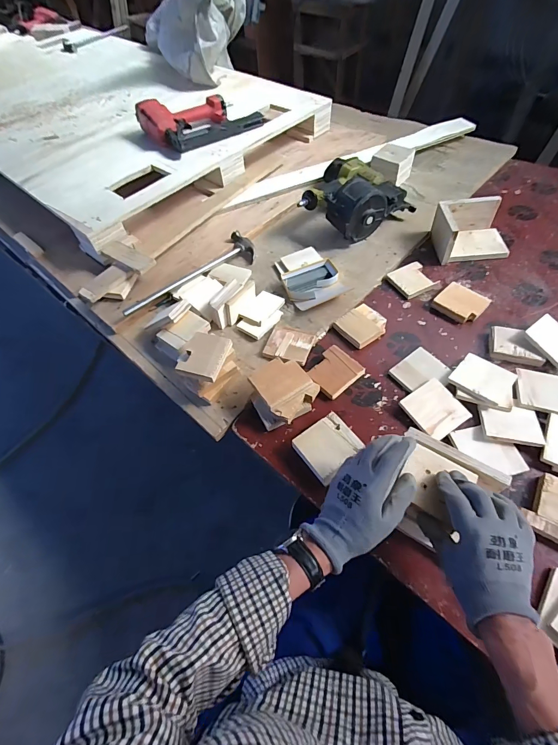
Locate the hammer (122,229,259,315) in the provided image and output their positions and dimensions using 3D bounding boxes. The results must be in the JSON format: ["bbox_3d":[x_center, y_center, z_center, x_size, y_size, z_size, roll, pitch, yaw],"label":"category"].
[{"bbox_3d":[-0.218,-0.240,0.848,0.362,0.036,0.092,-32,62,-16],"label":"hammer"}]

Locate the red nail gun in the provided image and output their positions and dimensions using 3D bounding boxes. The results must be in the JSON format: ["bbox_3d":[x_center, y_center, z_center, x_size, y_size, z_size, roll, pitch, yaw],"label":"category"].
[{"bbox_3d":[-0.218,-0.743,1.018,0.345,0.071,0.188,-23,60,-12],"label":"red nail gun"}]

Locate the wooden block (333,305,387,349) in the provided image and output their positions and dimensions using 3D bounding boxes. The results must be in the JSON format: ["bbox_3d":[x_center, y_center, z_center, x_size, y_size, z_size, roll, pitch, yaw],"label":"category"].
[{"bbox_3d":[0.178,-0.099,0.745,0.095,0.016,0.085,-34,63,-17],"label":"wooden block"}]

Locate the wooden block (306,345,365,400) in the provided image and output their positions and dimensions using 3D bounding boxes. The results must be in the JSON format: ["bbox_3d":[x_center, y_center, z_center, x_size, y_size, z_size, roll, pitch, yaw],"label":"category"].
[{"bbox_3d":[0.106,-0.001,0.682,0.092,0.016,0.083,-35,63,-18],"label":"wooden block"}]

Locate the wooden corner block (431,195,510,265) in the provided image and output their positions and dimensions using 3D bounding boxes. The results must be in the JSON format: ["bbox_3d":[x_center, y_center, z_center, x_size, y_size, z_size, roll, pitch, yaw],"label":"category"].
[{"bbox_3d":[0.465,-0.342,0.837,0.159,0.085,0.125,-2,58,1],"label":"wooden corner block"}]

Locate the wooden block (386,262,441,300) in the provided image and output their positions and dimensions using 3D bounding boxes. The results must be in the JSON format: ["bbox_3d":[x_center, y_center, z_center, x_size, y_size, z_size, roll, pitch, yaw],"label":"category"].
[{"bbox_3d":[0.309,-0.217,0.811,0.091,0.017,0.089,-23,60,-12],"label":"wooden block"}]

